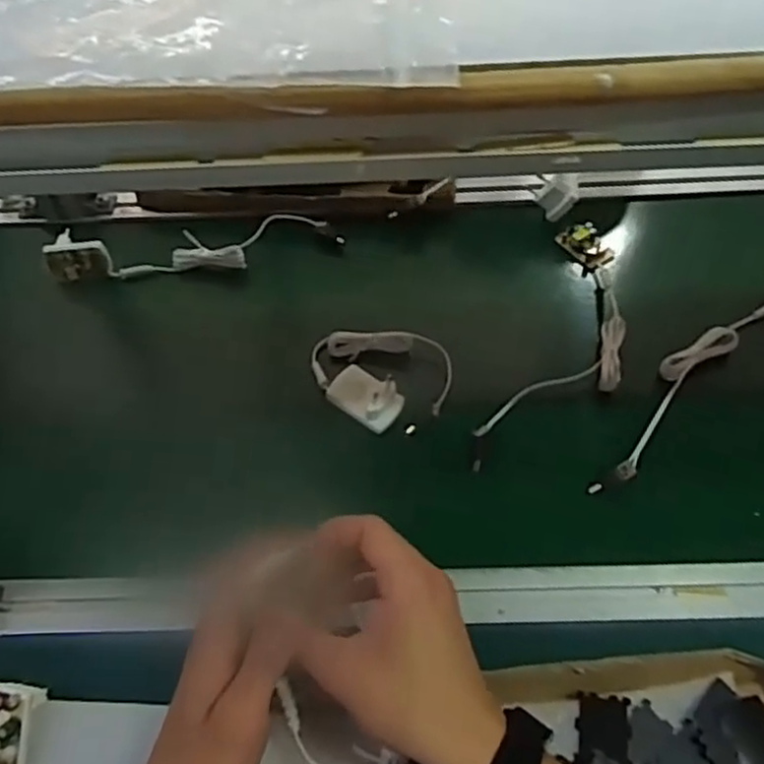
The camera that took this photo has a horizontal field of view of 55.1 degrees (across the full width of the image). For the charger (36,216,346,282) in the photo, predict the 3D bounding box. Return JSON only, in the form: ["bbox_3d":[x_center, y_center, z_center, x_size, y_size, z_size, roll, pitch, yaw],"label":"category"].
[{"bbox_3d":[-0.186,-0.133,0.736,0.286,0.038,0.050,-4,54,-1],"label":"charger"}]

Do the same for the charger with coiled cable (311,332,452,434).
[{"bbox_3d":[-0.002,-0.006,0.630,0.120,0.042,0.102,0,54,2],"label":"charger with coiled cable"}]

